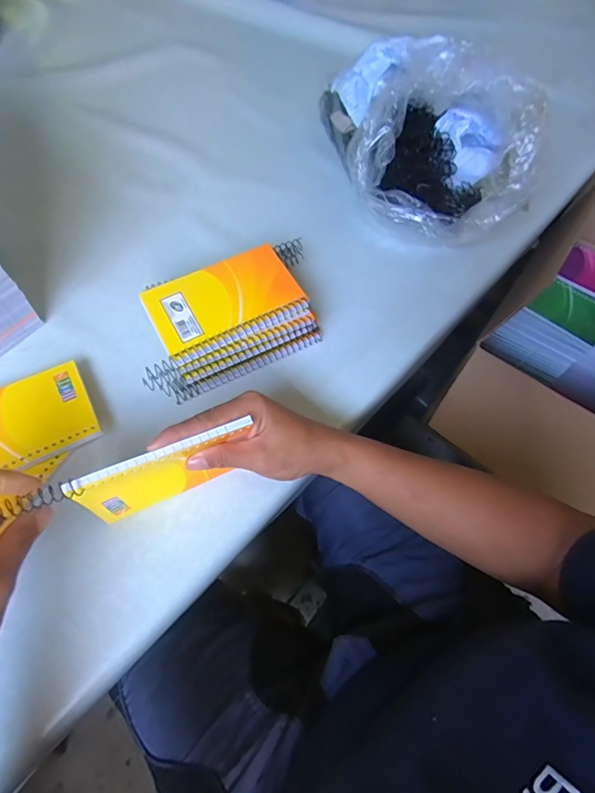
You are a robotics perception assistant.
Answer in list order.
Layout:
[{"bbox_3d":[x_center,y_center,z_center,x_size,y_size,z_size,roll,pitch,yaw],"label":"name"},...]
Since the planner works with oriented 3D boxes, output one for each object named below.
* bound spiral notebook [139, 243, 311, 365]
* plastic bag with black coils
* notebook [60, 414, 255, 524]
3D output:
[{"bbox_3d":[-0.064,-0.087,0.375,0.129,0.007,0.080,-26,70,-15],"label":"bound spiral notebook"},{"bbox_3d":[0.132,-0.275,0.459,0.154,0.136,0.228,-13,67,-10],"label":"plastic bag with black coils"},{"bbox_3d":[-0.095,0.056,0.317,0.126,0.076,0.015,-24,68,-14],"label":"notebook"}]

